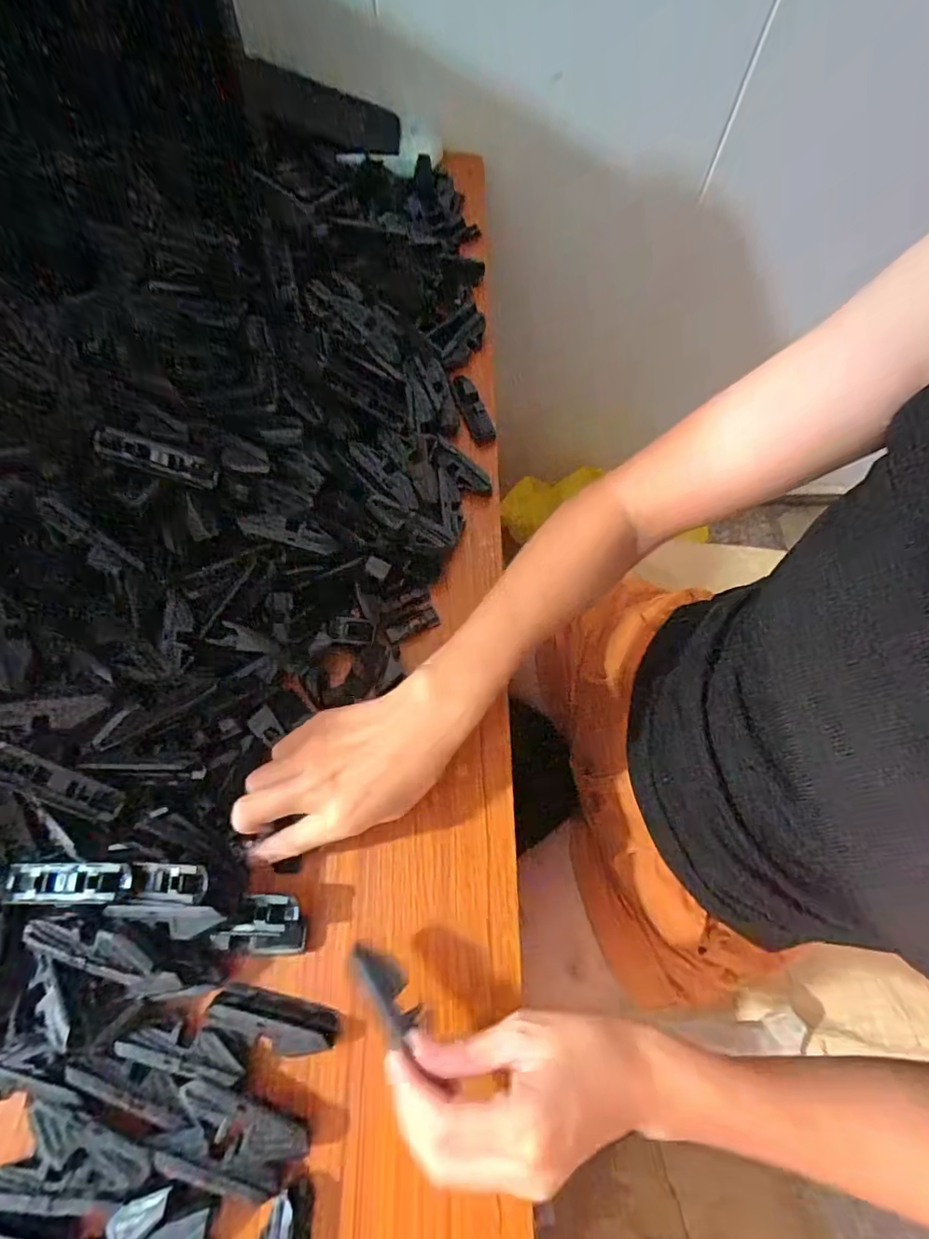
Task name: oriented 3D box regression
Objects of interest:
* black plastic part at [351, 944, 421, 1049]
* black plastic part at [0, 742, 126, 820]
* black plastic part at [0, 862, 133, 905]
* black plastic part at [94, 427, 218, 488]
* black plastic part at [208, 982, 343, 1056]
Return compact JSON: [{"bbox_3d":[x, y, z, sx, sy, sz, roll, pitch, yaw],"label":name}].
[{"bbox_3d":[-0.041,0.186,0.276,0.017,0.021,0.045,-33,72,-16],"label":"black plastic part"},{"bbox_3d":[-0.235,0.095,0.312,0.072,0.004,0.021,30,83,-11],"label":"black plastic part"},{"bbox_3d":[-0.228,0.148,0.304,0.082,0.009,0.021,-4,67,8],"label":"black plastic part"},{"bbox_3d":[-0.203,-0.107,0.360,0.073,0.009,0.016,16,65,-19],"label":"black plastic part"},{"bbox_3d":[-0.108,0.226,0.303,0.071,0.019,0.023,12,67,2],"label":"black plastic part"}]

